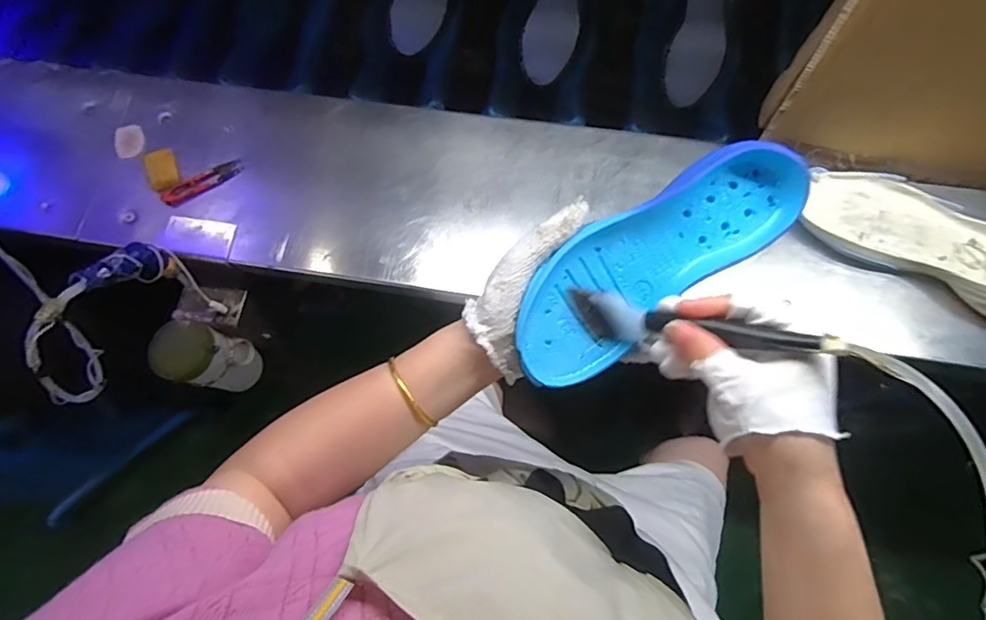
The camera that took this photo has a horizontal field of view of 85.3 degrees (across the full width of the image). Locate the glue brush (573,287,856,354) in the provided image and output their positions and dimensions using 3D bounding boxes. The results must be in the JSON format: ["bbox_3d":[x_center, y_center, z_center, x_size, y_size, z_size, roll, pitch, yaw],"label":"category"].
[{"bbox_3d":[0.125,0.013,0.337,0.162,0.034,0.024,10,68,36],"label":"glue brush"}]

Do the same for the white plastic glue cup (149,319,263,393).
[{"bbox_3d":[-0.370,0.068,0.703,0.079,0.144,0.072,14,71,5],"label":"white plastic glue cup"}]

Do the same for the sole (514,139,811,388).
[{"bbox_3d":[0.110,-0.035,0.372,0.222,0.033,0.077,-36,74,1],"label":"sole"}]

